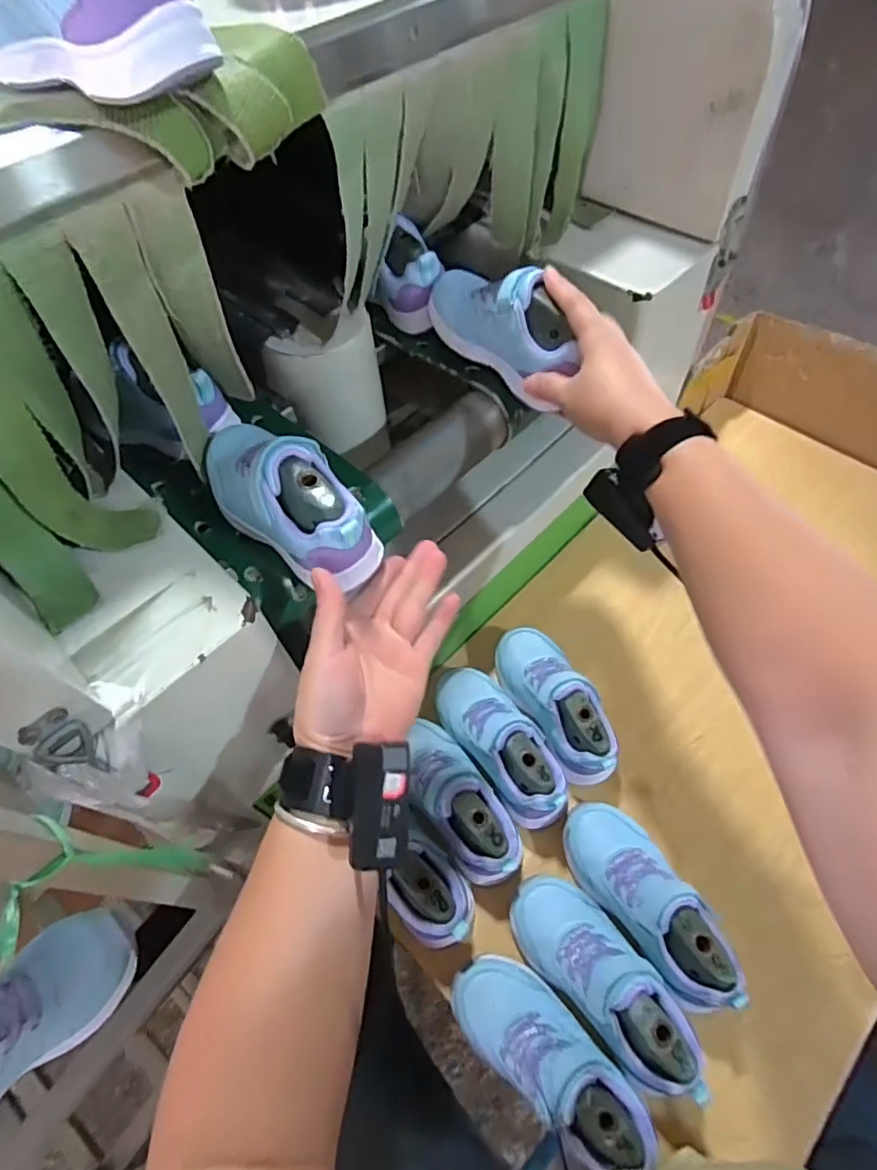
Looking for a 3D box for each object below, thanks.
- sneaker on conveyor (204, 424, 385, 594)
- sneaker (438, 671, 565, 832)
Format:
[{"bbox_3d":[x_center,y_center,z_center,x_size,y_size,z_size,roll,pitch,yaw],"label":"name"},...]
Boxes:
[{"bbox_3d":[-0.114,-0.068,0.423,0.162,0.079,0.061,37,67,23],"label":"sneaker on conveyor"},{"bbox_3d":[0.061,0.152,0.574,0.070,0.090,0.173,-30,49,-14],"label":"sneaker"}]

